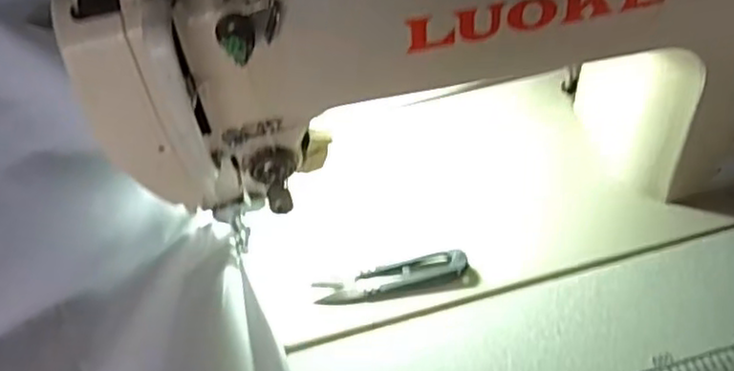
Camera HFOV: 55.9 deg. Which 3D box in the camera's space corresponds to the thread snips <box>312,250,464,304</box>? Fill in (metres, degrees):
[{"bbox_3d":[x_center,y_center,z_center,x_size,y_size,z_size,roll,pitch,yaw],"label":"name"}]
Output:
[{"bbox_3d":[0.016,0.058,0.446,0.098,0.007,0.021,-15,52,-5],"label":"thread snips"}]

